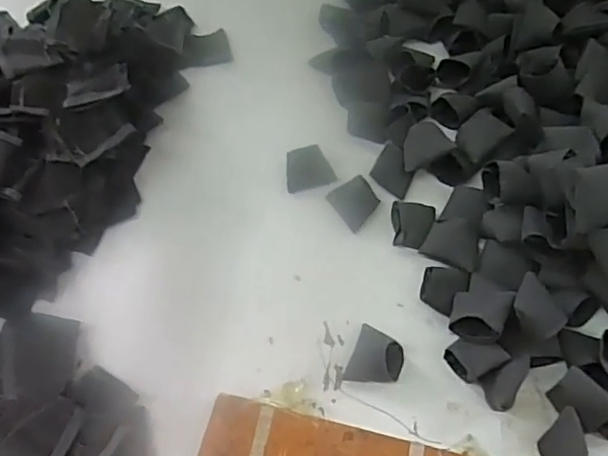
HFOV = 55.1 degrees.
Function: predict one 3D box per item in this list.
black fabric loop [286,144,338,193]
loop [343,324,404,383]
[{"bbox_3d":[0.005,-0.053,0.503,0.041,0.021,0.035,-7,58,-1],"label":"black fabric loop"},{"bbox_3d":[0.052,0.089,0.410,0.036,0.032,0.041,18,61,15],"label":"loop"}]

